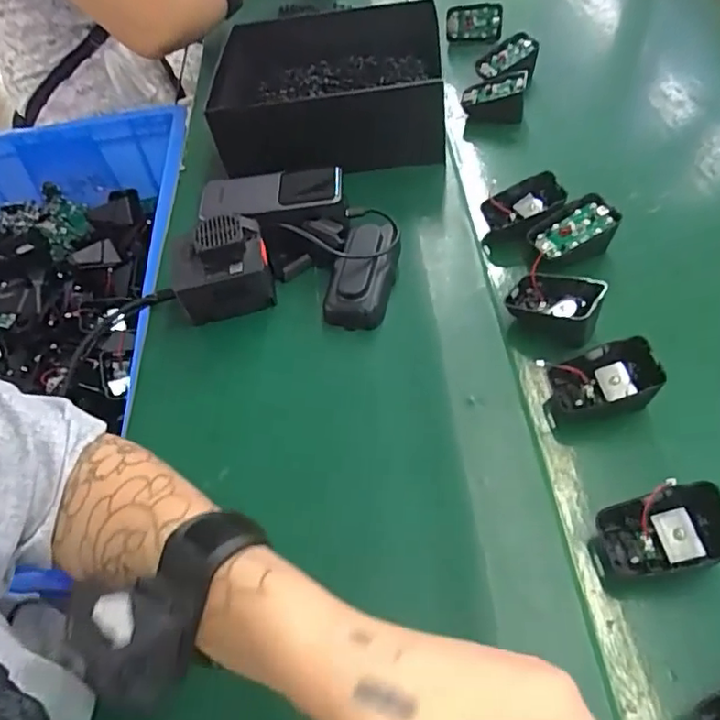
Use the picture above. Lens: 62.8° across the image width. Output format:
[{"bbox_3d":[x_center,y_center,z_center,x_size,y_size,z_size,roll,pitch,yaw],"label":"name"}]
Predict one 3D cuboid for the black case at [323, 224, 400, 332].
[{"bbox_3d":[0.004,-0.077,0.497,0.053,0.032,0.099,3,50,10],"label":"black case"}]

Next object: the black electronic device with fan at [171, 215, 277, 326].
[{"bbox_3d":[-0.118,-0.078,0.501,0.077,0.058,0.061,-14,49,-4],"label":"black electronic device with fan"}]

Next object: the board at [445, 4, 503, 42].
[{"bbox_3d":[0.145,-0.428,0.751,0.070,0.050,0.017,6,51,13],"label":"board"}]

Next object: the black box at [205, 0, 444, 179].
[{"bbox_3d":[-0.028,-0.301,0.632,0.223,0.076,0.212,-5,49,4],"label":"black box"}]

